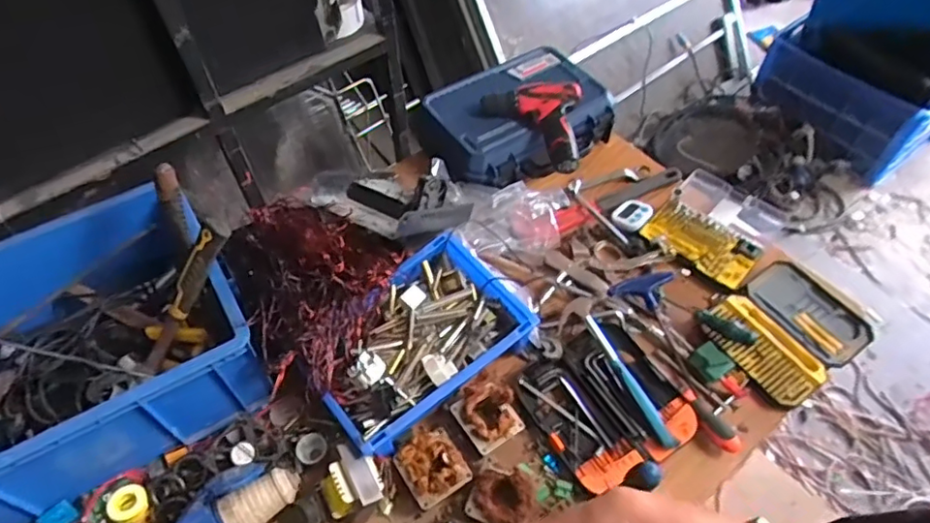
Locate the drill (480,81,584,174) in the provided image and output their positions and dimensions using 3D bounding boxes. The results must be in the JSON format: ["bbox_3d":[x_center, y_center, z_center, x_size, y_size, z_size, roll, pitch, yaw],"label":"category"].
[{"bbox_3d":[0.123,-0.255,1.077,0.188,0.080,0.167,2,53,3],"label":"drill"}]

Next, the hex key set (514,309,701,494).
[{"bbox_3d":[0.206,0.201,0.868,0.208,0.034,0.222,-22,56,-15],"label":"hex key set"}]

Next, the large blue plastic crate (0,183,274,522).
[{"bbox_3d":[-0.564,0.127,0.815,0.477,0.170,0.440,-29,57,-19],"label":"large blue plastic crate"}]

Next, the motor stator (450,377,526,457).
[{"bbox_3d":[0.034,0.219,0.842,0.089,0.069,0.091,-30,58,-20],"label":"motor stator"}]

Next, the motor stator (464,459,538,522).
[{"bbox_3d":[0.051,0.316,0.779,0.086,0.048,0.080,17,55,14],"label":"motor stator"}]

